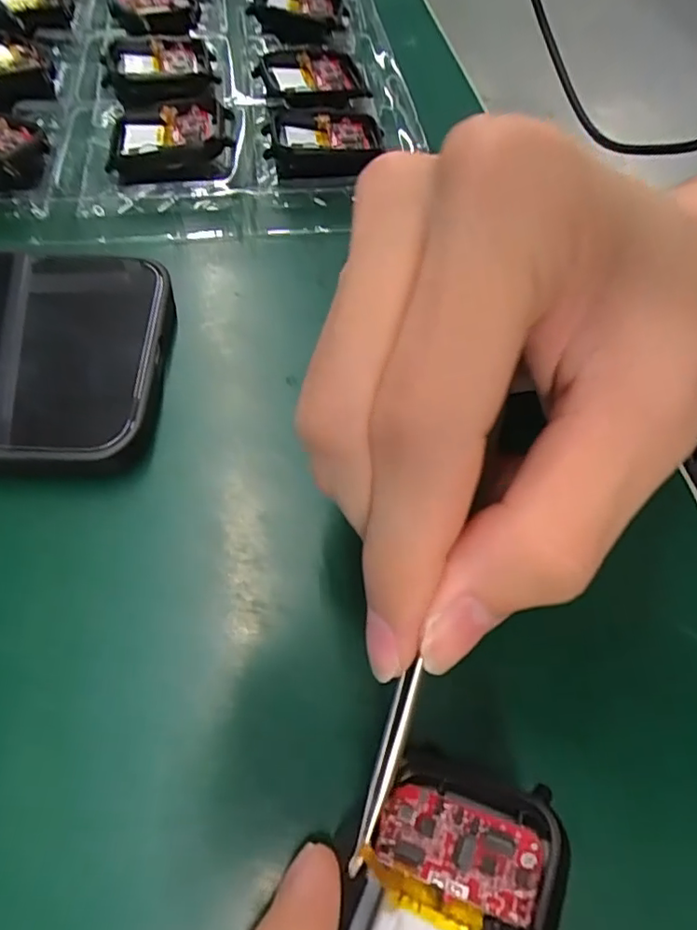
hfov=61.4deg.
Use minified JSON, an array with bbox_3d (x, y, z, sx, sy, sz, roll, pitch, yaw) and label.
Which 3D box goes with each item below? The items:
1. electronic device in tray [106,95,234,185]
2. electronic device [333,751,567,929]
[{"bbox_3d":[-0.069,-0.126,0.227,0.045,0.012,0.048,-1,58,-5],"label":"electronic device in tray"},{"bbox_3d":[0.015,0.076,0.104,0.038,0.006,0.045,2,44,32],"label":"electronic device"}]

